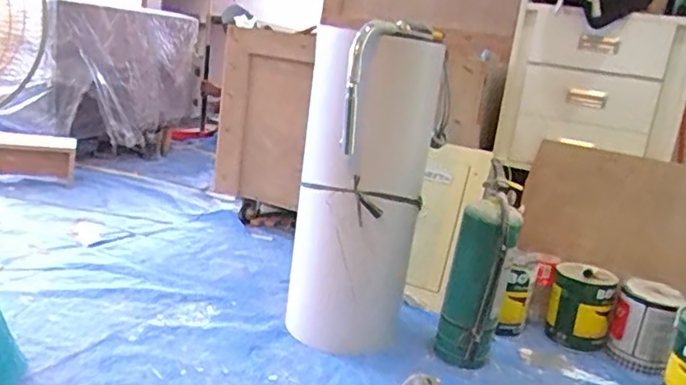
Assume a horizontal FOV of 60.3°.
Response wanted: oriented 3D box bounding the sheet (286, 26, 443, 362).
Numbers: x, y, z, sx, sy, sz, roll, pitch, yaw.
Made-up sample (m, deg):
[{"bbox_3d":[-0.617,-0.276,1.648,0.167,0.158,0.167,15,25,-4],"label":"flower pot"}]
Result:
[{"bbox_3d":[0.034,0.015,1.441,0.284,0.761,0.286,7,15,-2],"label":"sheet"}]

